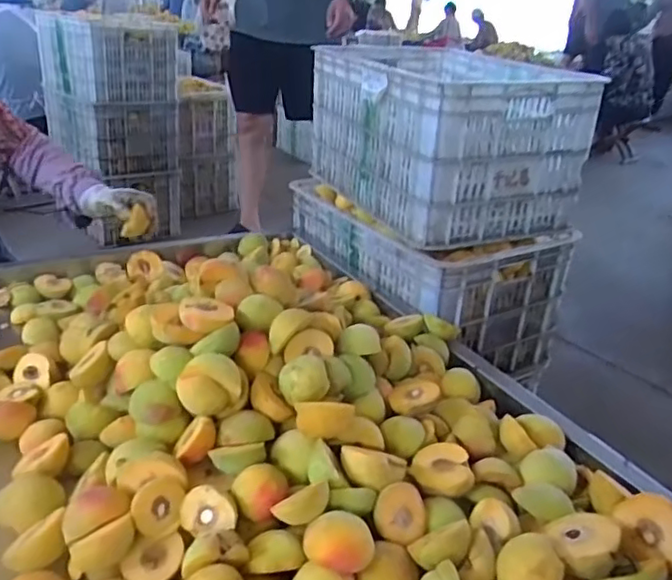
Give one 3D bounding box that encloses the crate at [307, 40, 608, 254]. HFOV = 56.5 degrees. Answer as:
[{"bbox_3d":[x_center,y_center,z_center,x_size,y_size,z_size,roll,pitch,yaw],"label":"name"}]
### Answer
[{"bbox_3d":[0.205,-0.329,1.294,0.371,0.269,0.572,-7,28,-23],"label":"crate"}]

